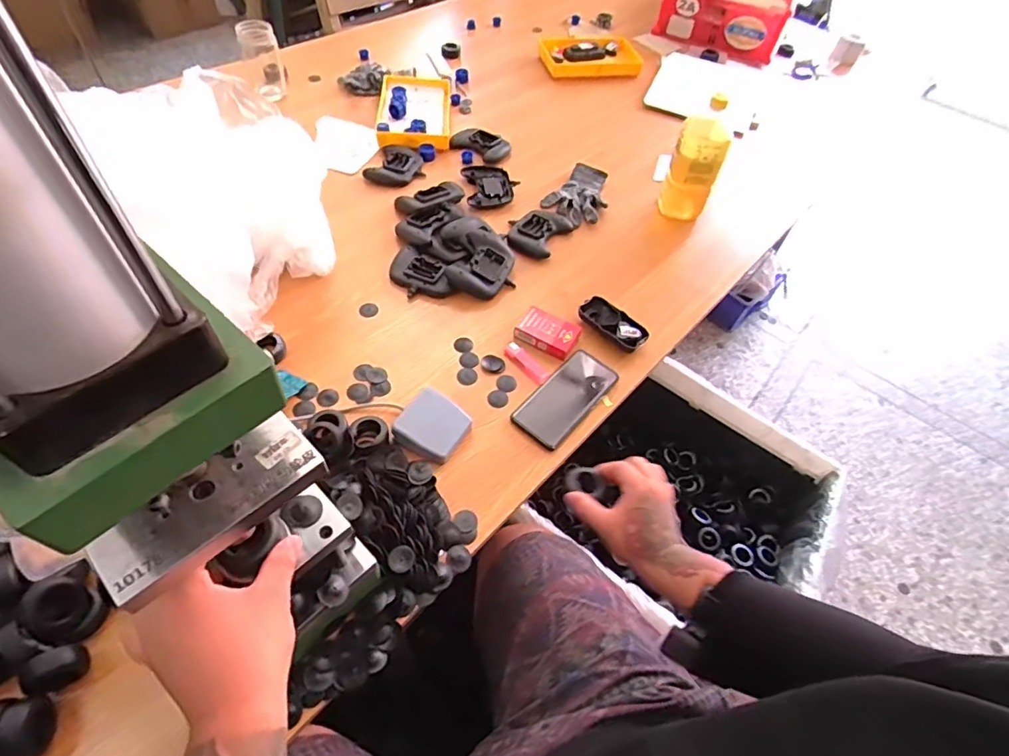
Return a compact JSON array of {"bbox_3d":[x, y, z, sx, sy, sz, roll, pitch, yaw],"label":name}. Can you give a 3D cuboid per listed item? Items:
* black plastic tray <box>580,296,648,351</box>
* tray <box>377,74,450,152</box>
[{"bbox_3d":[0.169,-0.085,0.827,0.058,0.023,0.111,-34,62,-25],"label":"black plastic tray"},{"bbox_3d":[-0.192,-0.580,1.153,0.147,0.037,0.275,-1,54,-4],"label":"tray"}]

